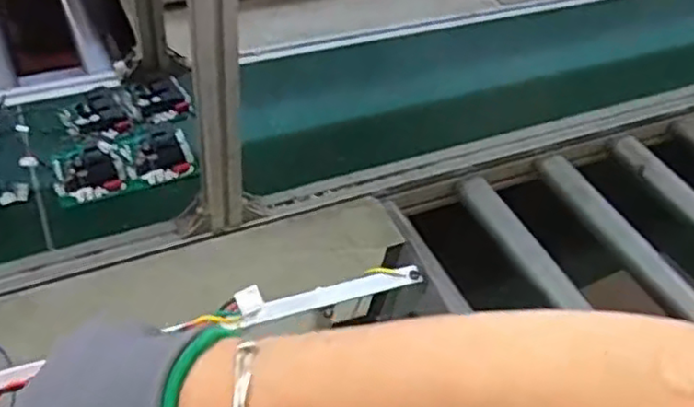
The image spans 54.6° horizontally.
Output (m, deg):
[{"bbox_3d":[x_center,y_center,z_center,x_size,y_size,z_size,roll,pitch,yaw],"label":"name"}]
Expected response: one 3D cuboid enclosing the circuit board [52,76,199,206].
[{"bbox_3d":[-0.306,-0.096,0.936,0.173,0.022,0.209,-5,46,-12],"label":"circuit board"}]

